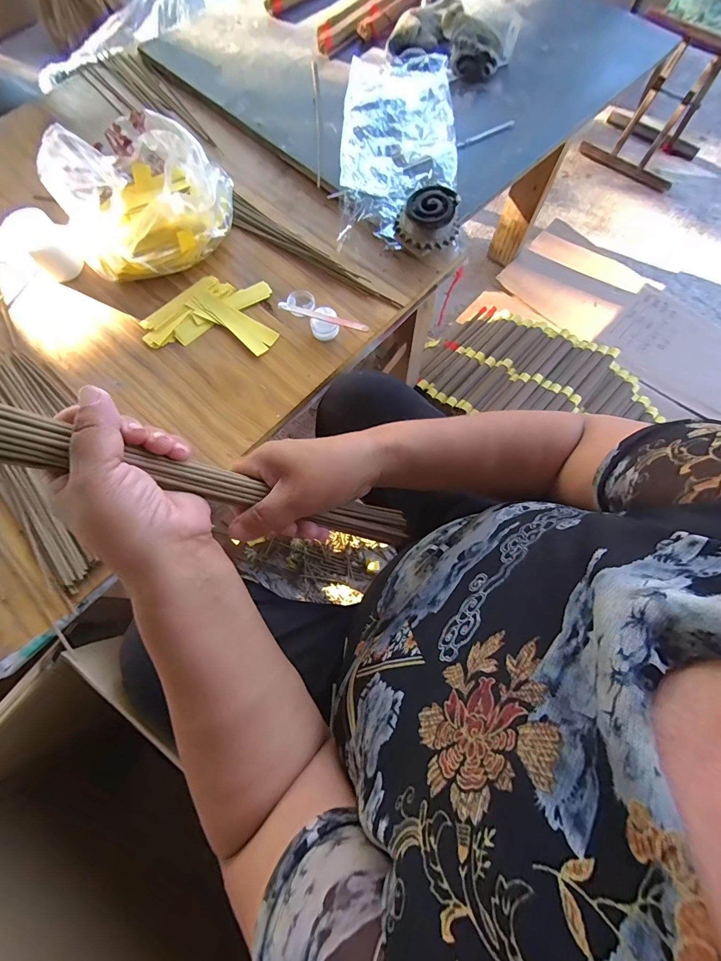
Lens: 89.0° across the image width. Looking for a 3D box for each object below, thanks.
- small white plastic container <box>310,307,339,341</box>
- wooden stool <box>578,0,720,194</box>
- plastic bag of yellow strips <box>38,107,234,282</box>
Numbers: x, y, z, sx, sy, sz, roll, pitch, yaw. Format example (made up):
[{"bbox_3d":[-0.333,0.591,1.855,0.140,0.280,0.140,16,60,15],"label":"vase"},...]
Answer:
[{"bbox_3d":[-0.047,-0.209,0.489,0.036,0.027,0.032,0,73,0],"label":"small white plastic container"},{"bbox_3d":[0.925,-1.144,1.074,0.301,0.307,0.313,38,77,11],"label":"wooden stool"},{"bbox_3d":[-0.300,-0.397,0.513,0.229,0.082,0.229,-23,74,-7],"label":"plastic bag of yellow strips"}]

